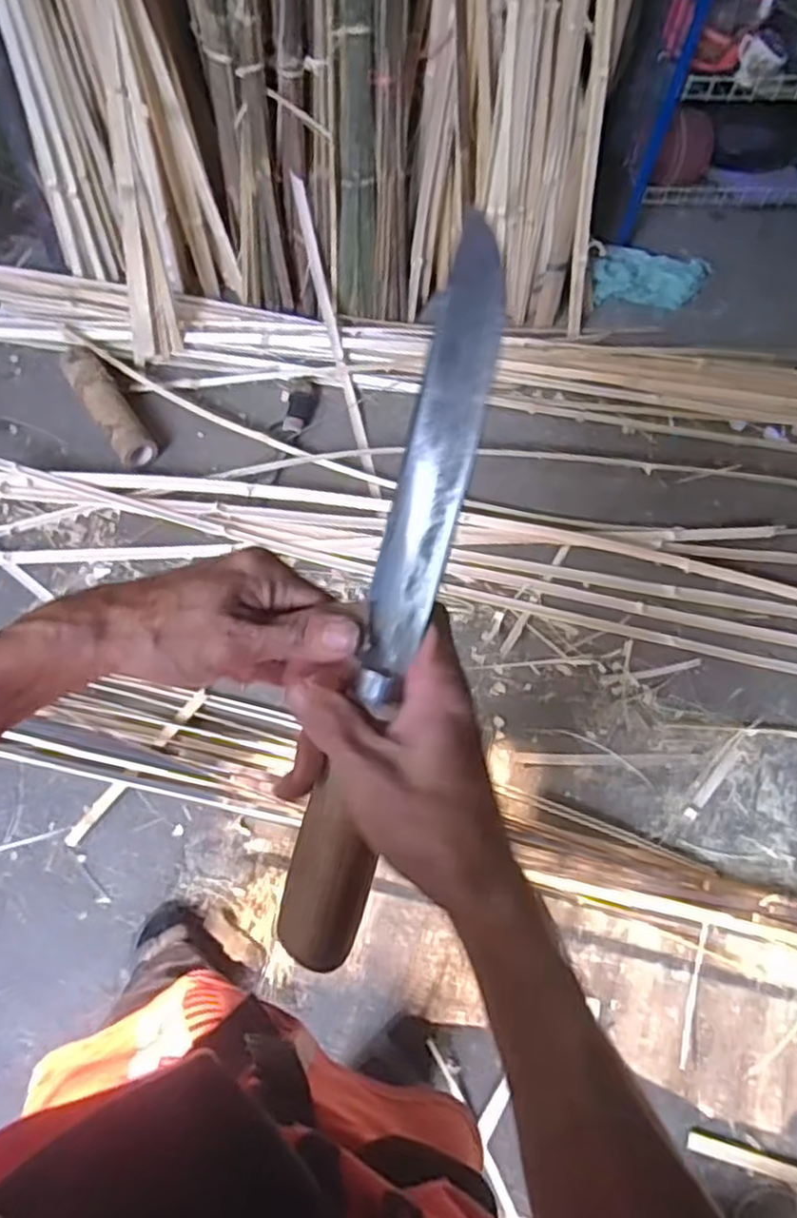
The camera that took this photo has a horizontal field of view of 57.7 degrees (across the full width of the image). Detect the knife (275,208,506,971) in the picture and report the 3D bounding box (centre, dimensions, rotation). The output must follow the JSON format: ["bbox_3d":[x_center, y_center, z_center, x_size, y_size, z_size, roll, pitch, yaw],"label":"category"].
[{"bbox_3d":[0.000,-0.002,0.292,0.031,0.017,0.296,15,93,5],"label":"knife"}]

